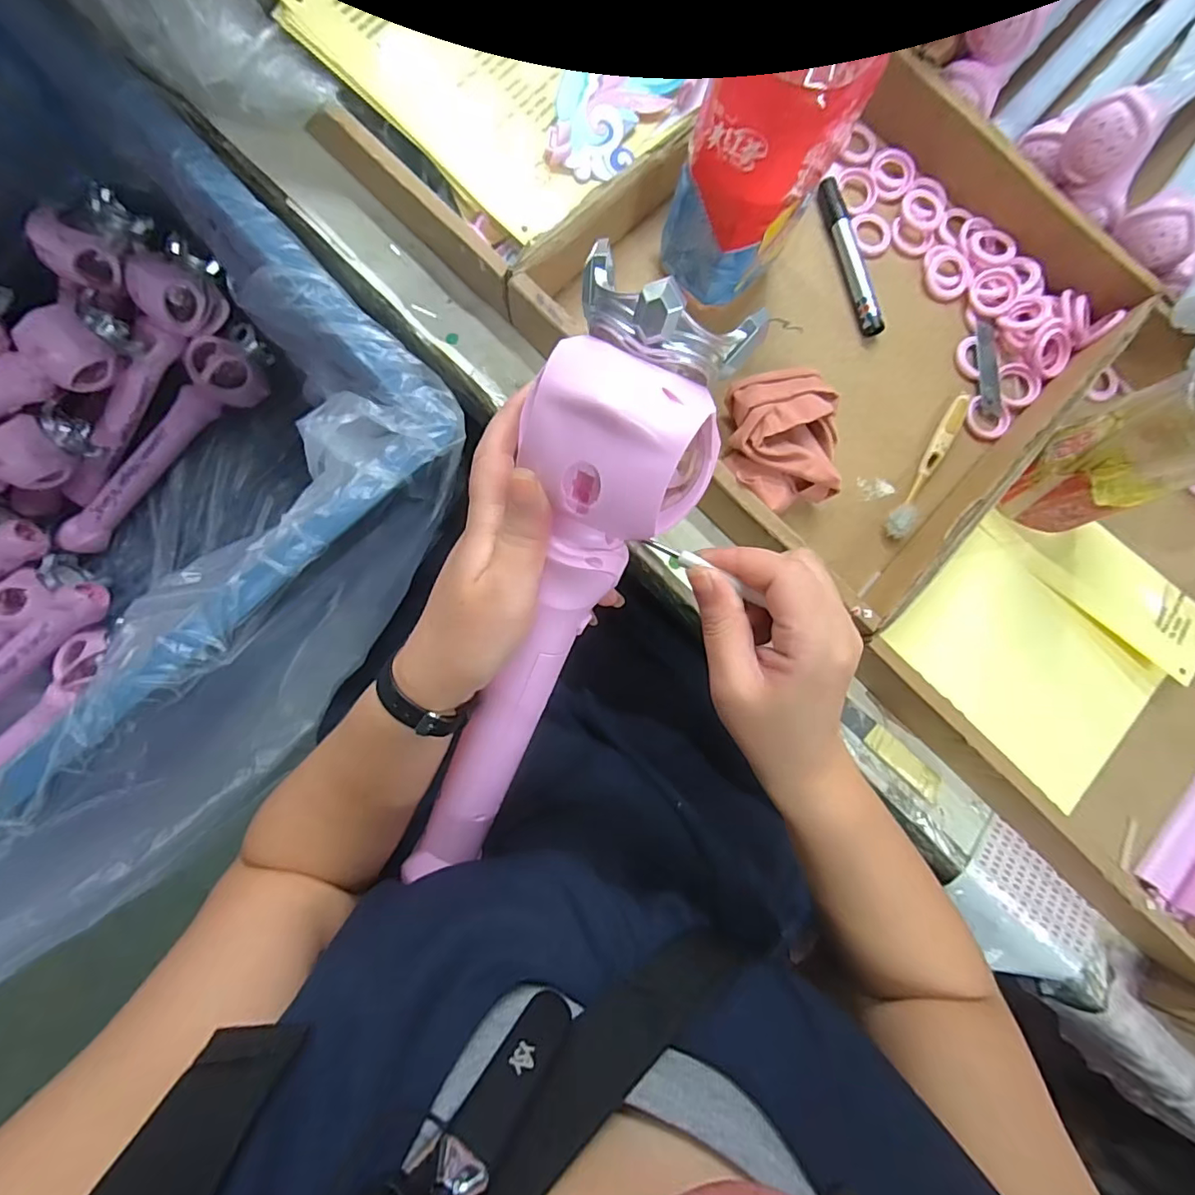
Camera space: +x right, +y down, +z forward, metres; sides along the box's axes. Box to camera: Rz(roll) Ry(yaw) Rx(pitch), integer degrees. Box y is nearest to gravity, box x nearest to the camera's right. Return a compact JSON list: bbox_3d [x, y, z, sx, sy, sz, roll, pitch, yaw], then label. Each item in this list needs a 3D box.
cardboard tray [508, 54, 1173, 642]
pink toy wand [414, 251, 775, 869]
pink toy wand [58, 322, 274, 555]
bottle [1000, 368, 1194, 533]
[{"bbox_3d":[0.192,-0.220,0.412,0.374,0.060,0.346,-43,88,-7],"label":"cardboard tray"},{"bbox_3d":[-0.025,0.024,0.268,0.073,0.046,0.322,22,119,-1],"label":"pink toy wand"},{"bbox_3d":[-0.559,-0.200,0.712,0.071,0.064,0.362,34,82,-1],"label":"pink toy wand"},{"bbox_3d":[0.356,-0.096,0.350,0.067,0.181,0.069,-22,86,-7],"label":"bottle"}]

